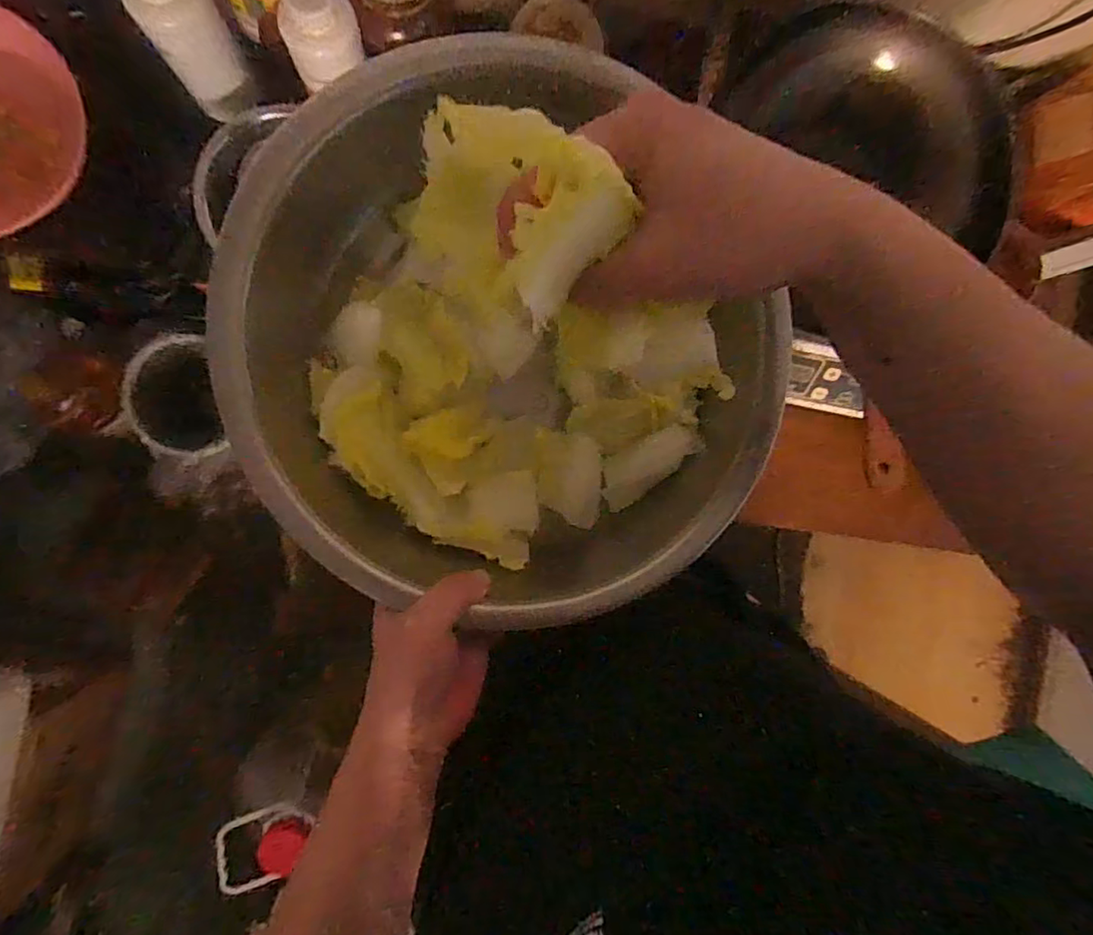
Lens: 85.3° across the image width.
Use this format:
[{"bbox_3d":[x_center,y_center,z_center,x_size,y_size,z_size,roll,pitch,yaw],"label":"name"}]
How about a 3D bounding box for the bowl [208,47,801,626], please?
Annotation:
[{"bbox_3d":[-0.027,-0.063,0.382,0.310,0.088,0.324,0,91,-6],"label":"bowl"}]

